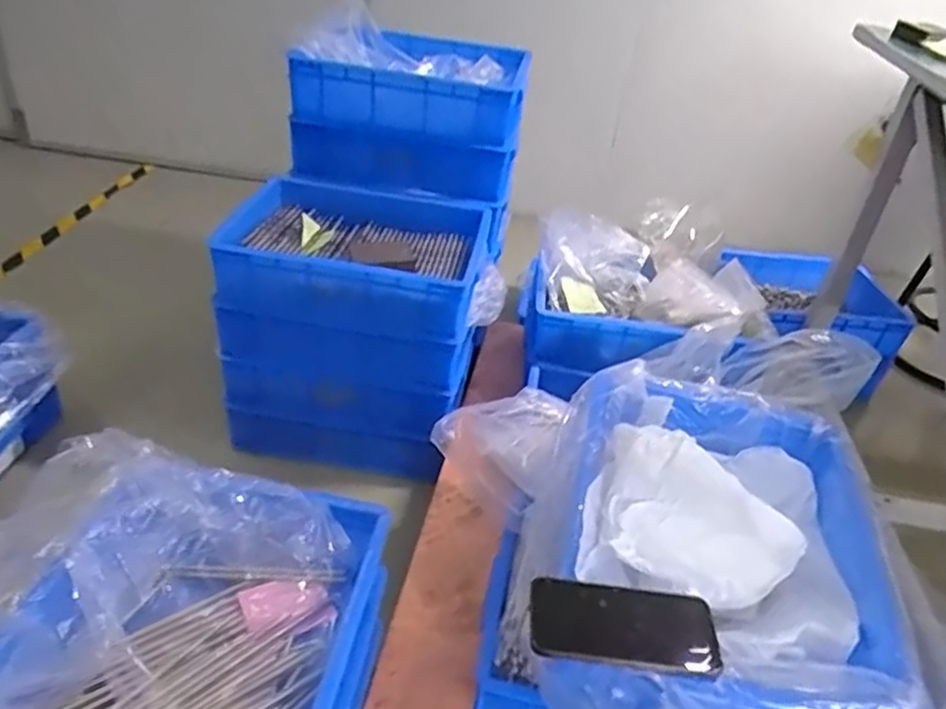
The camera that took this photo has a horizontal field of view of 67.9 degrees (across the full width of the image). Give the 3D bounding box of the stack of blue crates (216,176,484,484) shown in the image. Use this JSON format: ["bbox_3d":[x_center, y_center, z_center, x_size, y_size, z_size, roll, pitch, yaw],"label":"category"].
[{"bbox_3d":[-0.204,-0.032,1.230,0.396,0.409,0.301,10,34,4],"label":"stack of blue crates"}]

